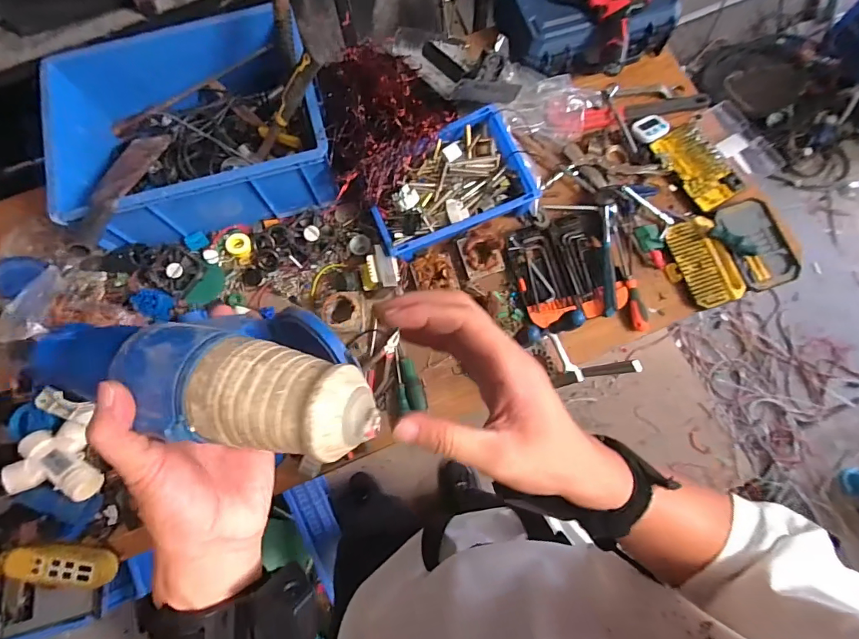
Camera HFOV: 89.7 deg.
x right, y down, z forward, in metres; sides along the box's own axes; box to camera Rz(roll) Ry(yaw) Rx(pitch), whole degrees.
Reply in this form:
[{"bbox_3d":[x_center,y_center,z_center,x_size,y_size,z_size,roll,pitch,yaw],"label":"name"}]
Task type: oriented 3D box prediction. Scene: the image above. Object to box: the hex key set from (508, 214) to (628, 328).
[{"bbox_3d":[0.272,-0.101,0.861,0.195,0.032,0.204,-15,75,-3],"label":"hex key set"}]

